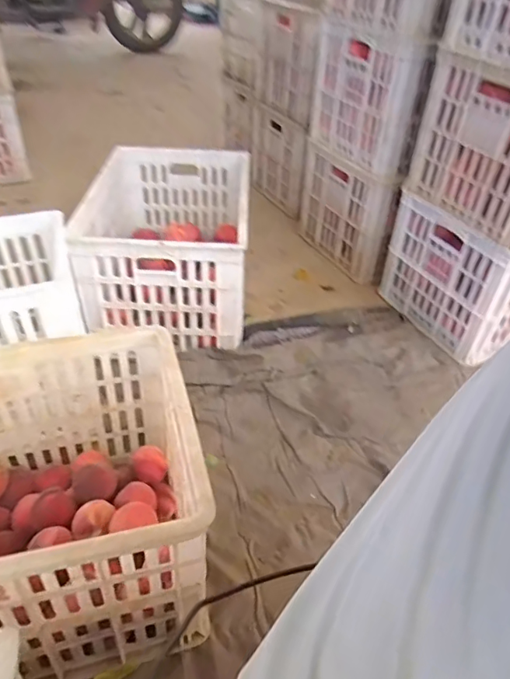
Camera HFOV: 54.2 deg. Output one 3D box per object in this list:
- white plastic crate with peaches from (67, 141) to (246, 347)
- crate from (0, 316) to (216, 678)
[{"bbox_3d":[-0.204,-0.233,1.187,0.333,0.292,0.489,2,39,-5],"label":"white plastic crate with peaches"},{"bbox_3d":[-0.342,0.216,0.677,0.494,0.310,0.391,-6,41,-15],"label":"crate"}]

